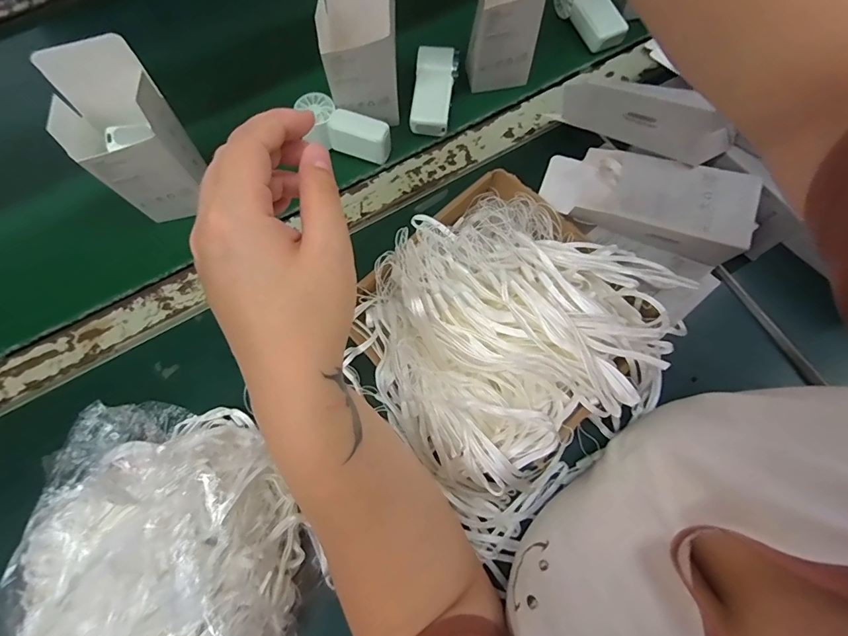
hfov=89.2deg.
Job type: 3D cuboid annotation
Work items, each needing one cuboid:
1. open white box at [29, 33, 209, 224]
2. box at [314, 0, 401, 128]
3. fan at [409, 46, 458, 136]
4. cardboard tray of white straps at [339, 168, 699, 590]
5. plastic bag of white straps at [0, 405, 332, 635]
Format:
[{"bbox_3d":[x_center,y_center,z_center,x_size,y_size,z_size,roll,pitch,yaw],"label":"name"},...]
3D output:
[{"bbox_3d":[-0.234,-0.140,0.346,0.073,0.130,0.052,-20,73,-7],"label":"open white box"},{"bbox_3d":[-0.056,-0.242,0.388,0.065,0.150,0.051,-3,72,-1],"label":"box"},{"bbox_3d":[0.010,-0.237,0.447,0.041,0.019,0.087,8,86,2],"label":"fan"},{"bbox_3d":[0.063,0.017,0.339,0.236,0.086,0.236,-41,77,-13],"label":"cardboard tray of white straps"},{"bbox_3d":[-0.202,0.207,0.283,0.198,0.074,0.261,18,73,5],"label":"plastic bag of white straps"}]

